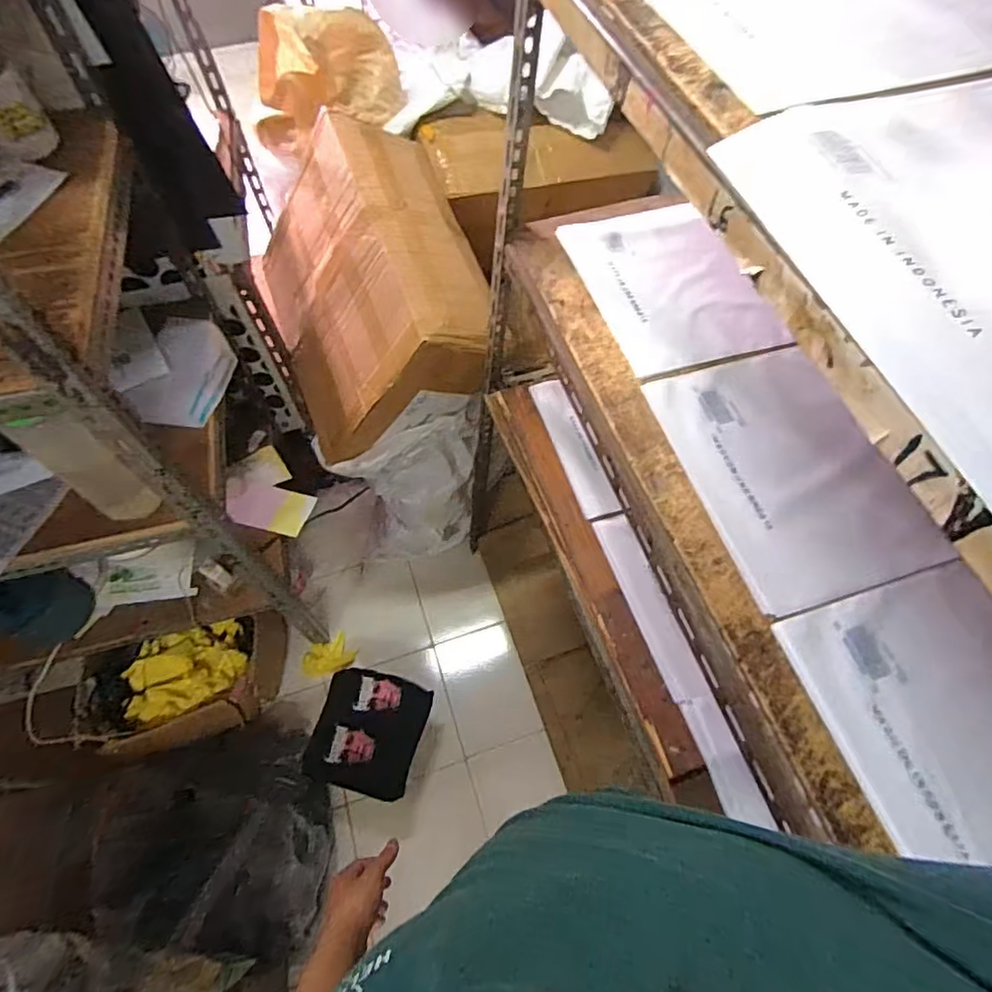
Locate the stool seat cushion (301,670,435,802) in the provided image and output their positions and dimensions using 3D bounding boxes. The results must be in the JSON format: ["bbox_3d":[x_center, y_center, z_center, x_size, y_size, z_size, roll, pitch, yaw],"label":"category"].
[{"bbox_3d":[-0.291,0.533,1.304,0.235,0.099,0.257,14,62,8],"label":"stool seat cushion"}]

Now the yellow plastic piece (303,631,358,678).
[{"bbox_3d":[-0.455,0.437,1.542,0.142,0.057,0.084,-24,63,-13],"label":"yellow plastic piece"}]

